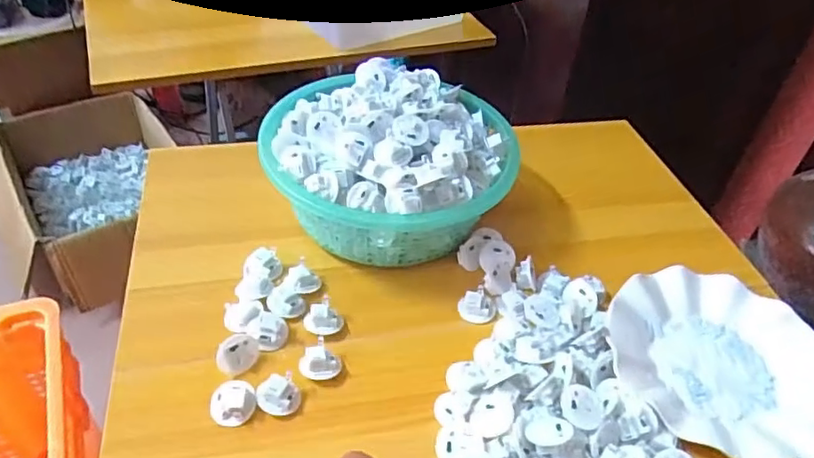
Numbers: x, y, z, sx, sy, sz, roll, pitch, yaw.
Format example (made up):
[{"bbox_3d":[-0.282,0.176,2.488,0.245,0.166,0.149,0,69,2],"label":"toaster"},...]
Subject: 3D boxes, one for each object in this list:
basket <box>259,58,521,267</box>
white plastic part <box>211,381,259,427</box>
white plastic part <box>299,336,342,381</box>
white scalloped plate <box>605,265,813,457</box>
[{"bbox_3d":[-0.015,-0.068,0.566,0.225,0.100,0.194,8,43,2],"label":"basket"},{"bbox_3d":[-0.128,0.127,0.434,0.032,0.016,0.030,3,43,-3],"label":"white plastic part"},{"bbox_3d":[-0.066,0.103,0.461,0.029,0.020,0.029,3,43,-3],"label":"white plastic part"},{"bbox_3d":[0.260,0.110,0.494,0.182,0.022,0.179,3,43,-3],"label":"white scalloped plate"}]

